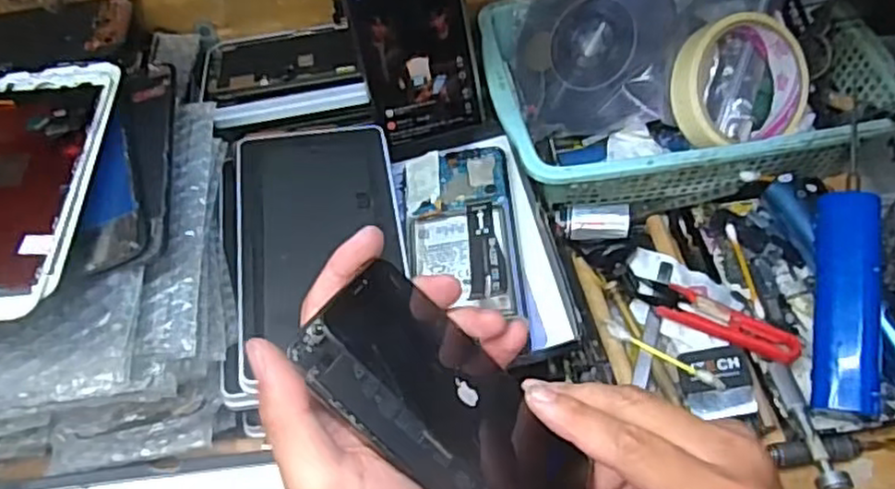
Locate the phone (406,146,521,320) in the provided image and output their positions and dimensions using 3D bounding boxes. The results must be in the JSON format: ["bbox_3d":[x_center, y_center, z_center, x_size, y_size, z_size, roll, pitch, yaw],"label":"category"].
[{"bbox_3d":[0.008,-0.013,0.445,0.067,0.015,0.127,-3,54,2],"label":"phone"}]

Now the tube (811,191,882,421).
[{"bbox_3d":[0.234,0.032,0.407,0.031,0.025,0.133,8,74,10],"label":"tube"}]

